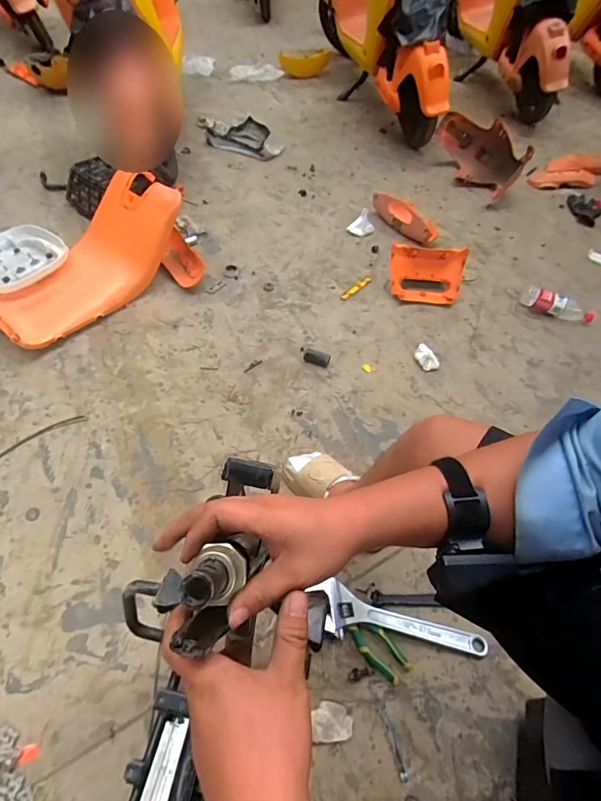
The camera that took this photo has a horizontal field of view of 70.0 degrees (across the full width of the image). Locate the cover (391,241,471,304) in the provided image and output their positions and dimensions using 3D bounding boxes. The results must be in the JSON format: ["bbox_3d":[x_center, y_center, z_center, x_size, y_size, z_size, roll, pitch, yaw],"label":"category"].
[{"bbox_3d":[0.420,-0.410,1.391,0.249,0.119,0.154,2,55,-3],"label":"cover"}]

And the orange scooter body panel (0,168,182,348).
[{"bbox_3d":[-0.616,-0.413,1.292,0.215,0.181,0.620,32,72,17],"label":"orange scooter body panel"}]

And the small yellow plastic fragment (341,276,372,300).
[{"bbox_3d":[0.188,-0.374,1.420,0.145,0.008,0.029,-37,65,-26],"label":"small yellow plastic fragment"}]

